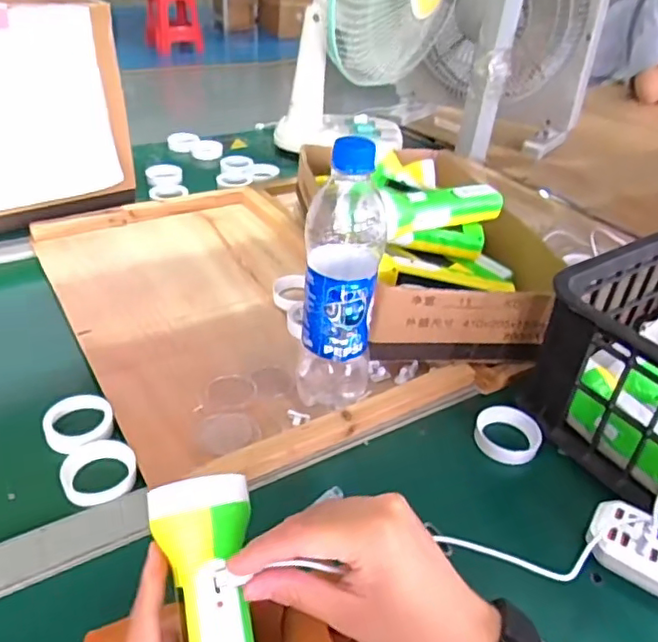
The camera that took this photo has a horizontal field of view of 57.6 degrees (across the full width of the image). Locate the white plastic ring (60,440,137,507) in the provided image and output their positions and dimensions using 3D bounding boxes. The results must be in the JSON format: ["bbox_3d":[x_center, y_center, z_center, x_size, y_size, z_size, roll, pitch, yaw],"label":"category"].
[{"bbox_3d":[-0.179,0.117,0.468,0.054,0.007,0.059,2,36,-2],"label":"white plastic ring"}]

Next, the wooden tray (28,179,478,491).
[{"bbox_3d":[-0.108,-0.033,0.669,0.330,0.026,0.491,-18,41,-27],"label":"wooden tray"}]

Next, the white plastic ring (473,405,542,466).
[{"bbox_3d":[0.156,0.100,0.523,0.055,0.019,0.052,14,37,14],"label":"white plastic ring"}]

